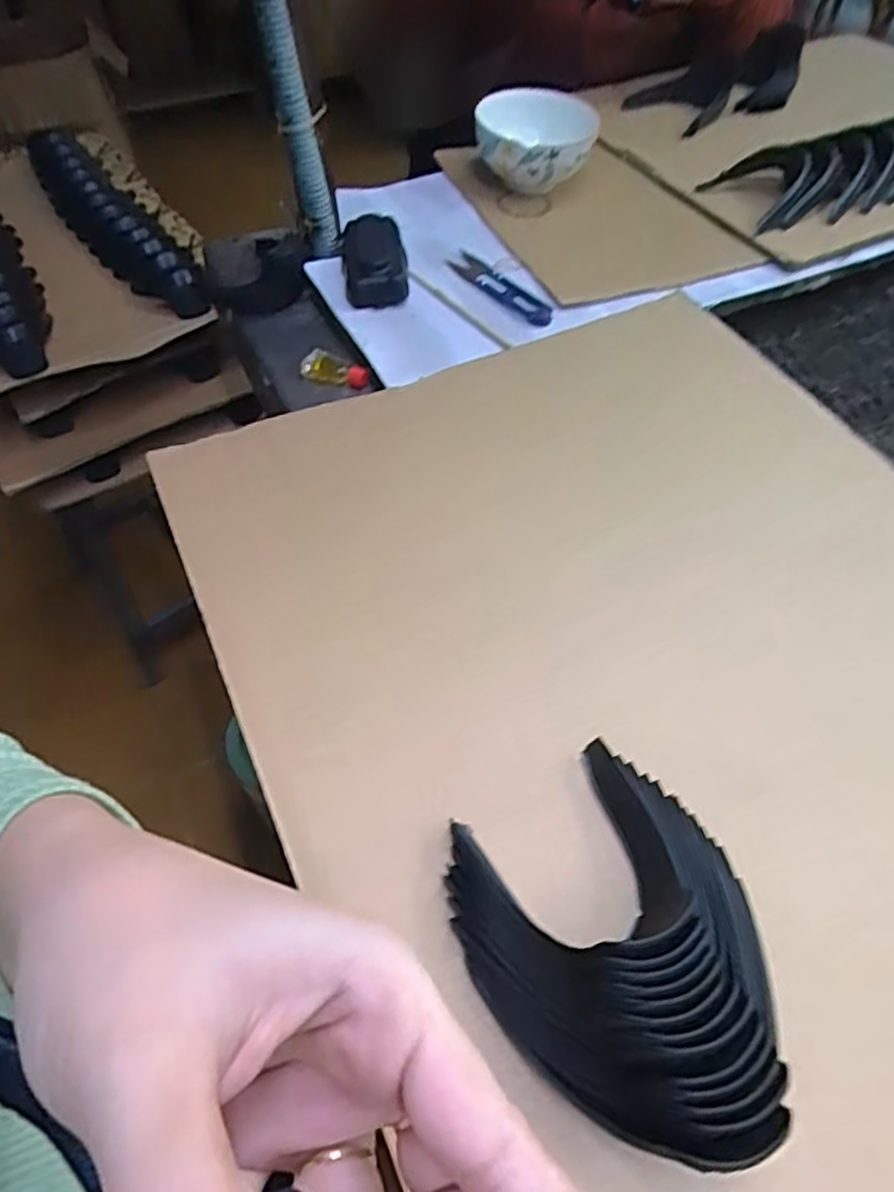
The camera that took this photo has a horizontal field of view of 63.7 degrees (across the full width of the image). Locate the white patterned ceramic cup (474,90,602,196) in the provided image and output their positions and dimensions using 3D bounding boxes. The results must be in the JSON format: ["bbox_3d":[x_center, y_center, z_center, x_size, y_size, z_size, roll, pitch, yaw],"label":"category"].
[{"bbox_3d":[0.086,-0.423,0.683,0.114,0.063,0.101,-4,54,-3],"label":"white patterned ceramic cup"}]

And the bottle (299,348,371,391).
[{"bbox_3d":[-0.089,-0.178,0.572,0.054,0.023,0.019,5,54,4],"label":"bottle"}]

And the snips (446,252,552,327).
[{"bbox_3d":[0.047,-0.256,0.599,0.026,0.009,0.111,-38,62,-24],"label":"snips"}]

